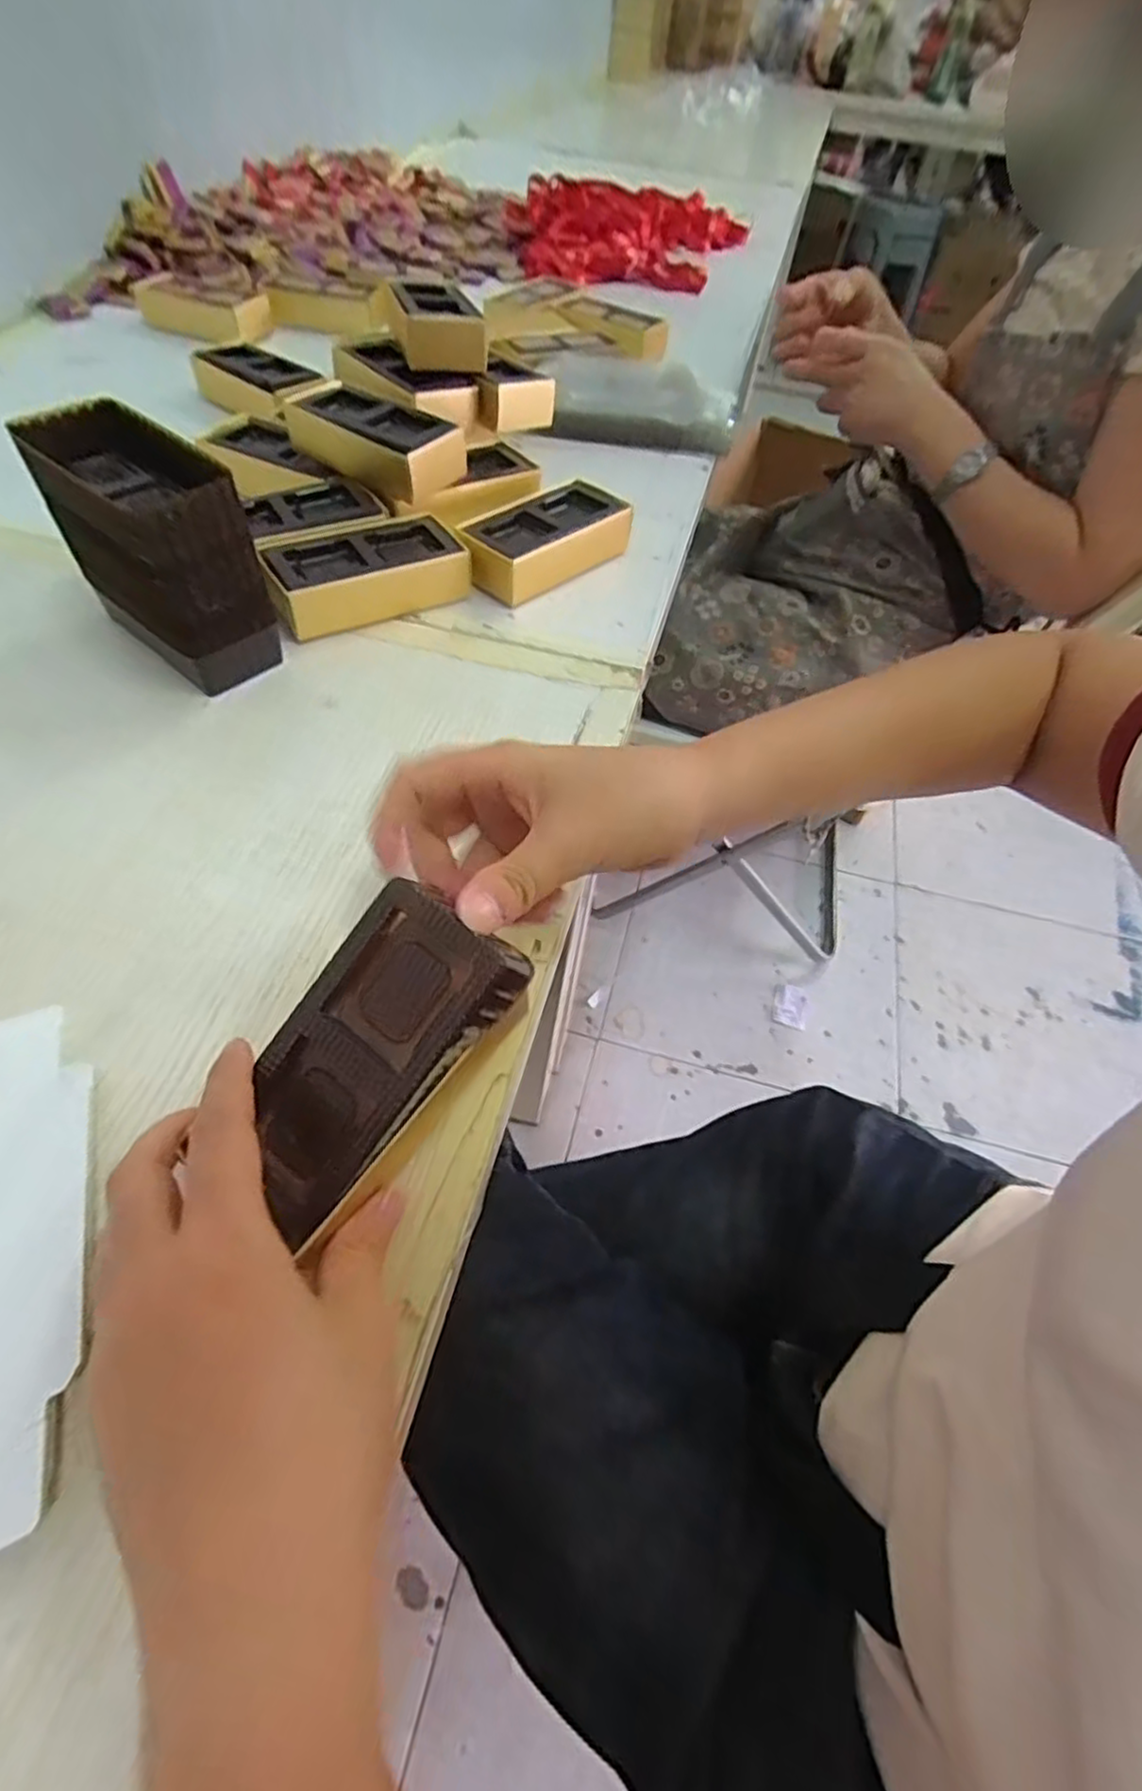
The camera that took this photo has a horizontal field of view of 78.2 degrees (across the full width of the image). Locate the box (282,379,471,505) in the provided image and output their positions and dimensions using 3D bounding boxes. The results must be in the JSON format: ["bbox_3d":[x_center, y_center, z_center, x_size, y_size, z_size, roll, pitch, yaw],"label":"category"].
[{"bbox_3d":[-0.130,-0.304,0.473,0.127,0.038,0.059,32,57,17],"label":"box"}]

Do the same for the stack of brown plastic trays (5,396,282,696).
[{"bbox_3d":[-0.218,-0.182,0.376,0.070,0.098,0.123,-35,65,-25],"label":"stack of brown plastic trays"}]

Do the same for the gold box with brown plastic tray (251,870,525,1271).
[{"bbox_3d":[-0.061,0.050,0.229,0.060,0.027,0.102,38,90,18],"label":"gold box with brown plastic tray"}]

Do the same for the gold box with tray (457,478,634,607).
[{"bbox_3d":[-0.015,-0.238,0.474,0.062,0.032,0.117,38,60,20],"label":"gold box with tray"}]

